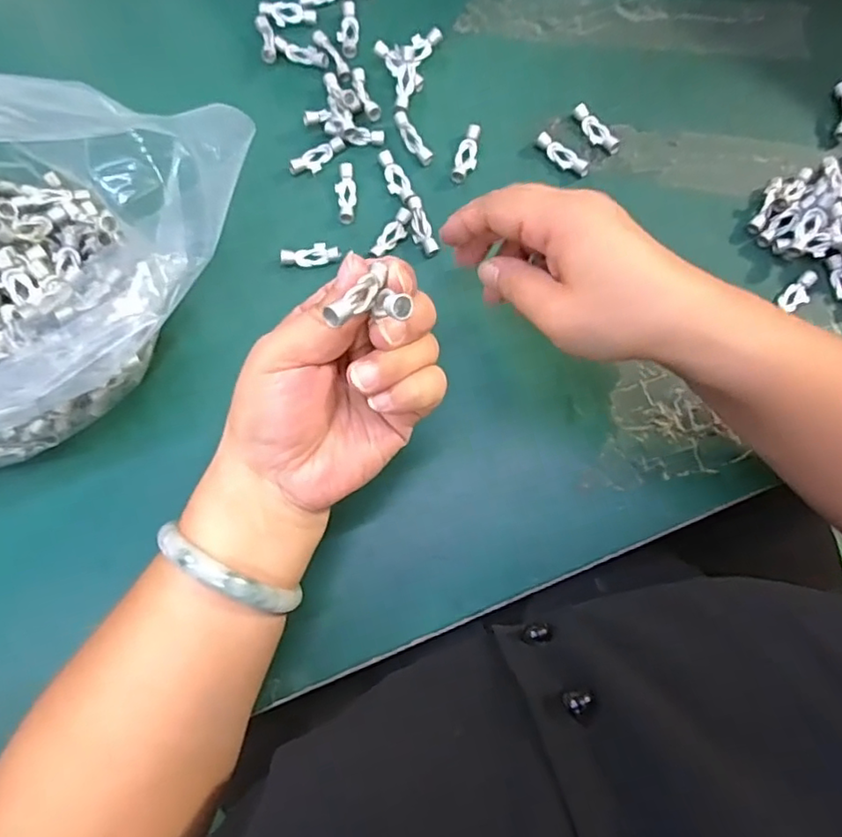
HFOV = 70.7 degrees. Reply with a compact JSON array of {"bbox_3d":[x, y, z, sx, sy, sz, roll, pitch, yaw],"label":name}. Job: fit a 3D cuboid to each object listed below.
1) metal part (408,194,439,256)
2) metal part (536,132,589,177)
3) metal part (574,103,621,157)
[{"bbox_3d":[0.000,-0.117,0.360,0.012,0.005,0.041,-18,79,-4],"label":"metal part"},{"bbox_3d":[0.090,-0.167,0.375,0.038,0.007,0.012,42,81,8],"label":"metal part"},{"bbox_3d":[0.112,-0.184,0.377,0.013,0.006,0.038,-37,81,-8],"label":"metal part"}]

